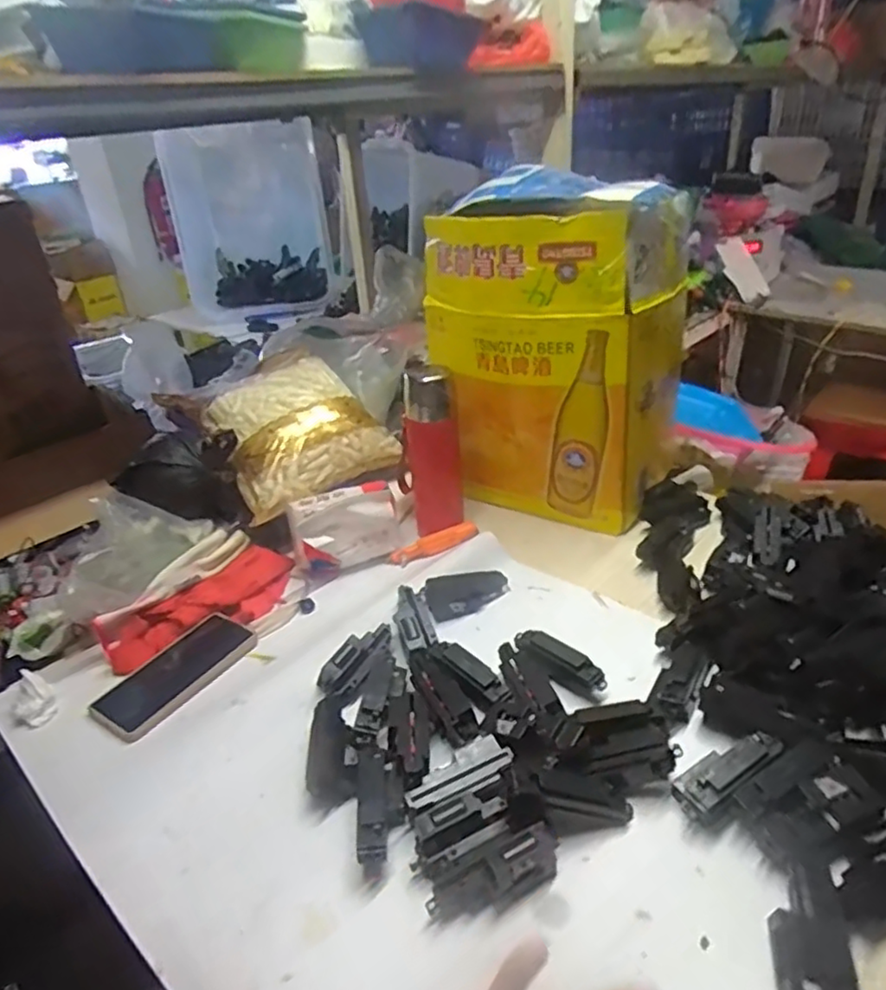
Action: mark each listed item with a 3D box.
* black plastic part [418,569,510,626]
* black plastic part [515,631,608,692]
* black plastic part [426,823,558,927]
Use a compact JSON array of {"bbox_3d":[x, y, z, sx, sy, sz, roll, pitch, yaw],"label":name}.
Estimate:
[{"bbox_3d":[0.030,0.114,0.761,0.104,0.041,0.032,-15,31,-17],"label":"black plastic part"},{"bbox_3d":[0.118,0.166,0.652,0.099,0.025,0.022,21,39,39],"label":"black plastic part"},{"bbox_3d":[0.038,0.278,0.471,0.099,0.030,0.035,-14,30,-15],"label":"black plastic part"}]

